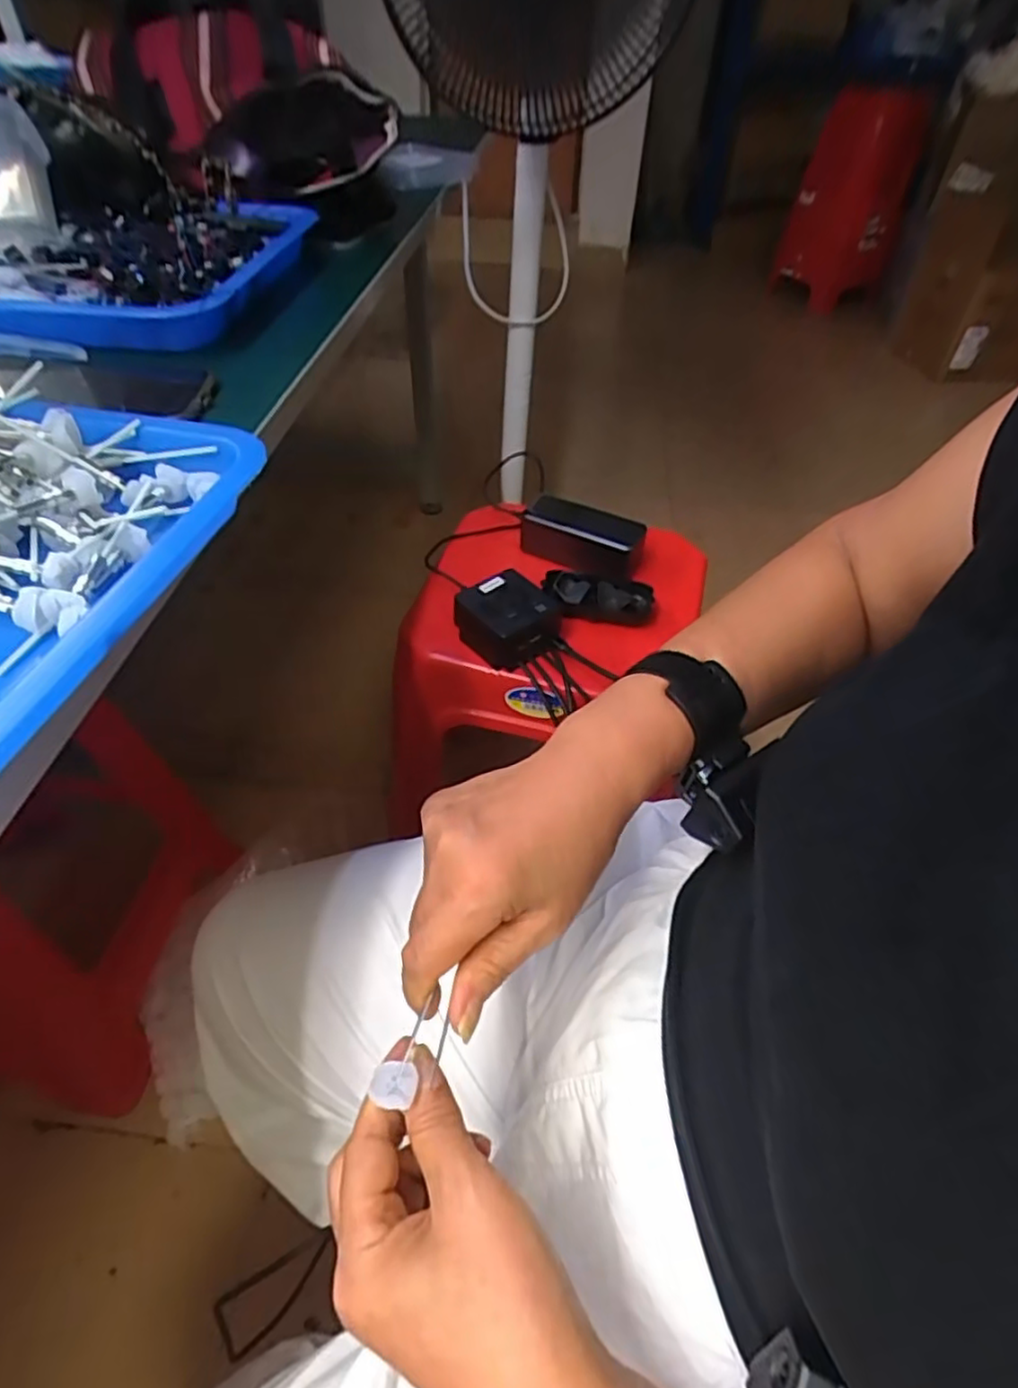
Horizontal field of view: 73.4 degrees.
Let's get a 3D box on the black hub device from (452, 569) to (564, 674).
[{"bbox_3d":[0.000,-0.068,0.646,0.085,0.051,0.079,-26,54,-24],"label":"black hub device"}]

